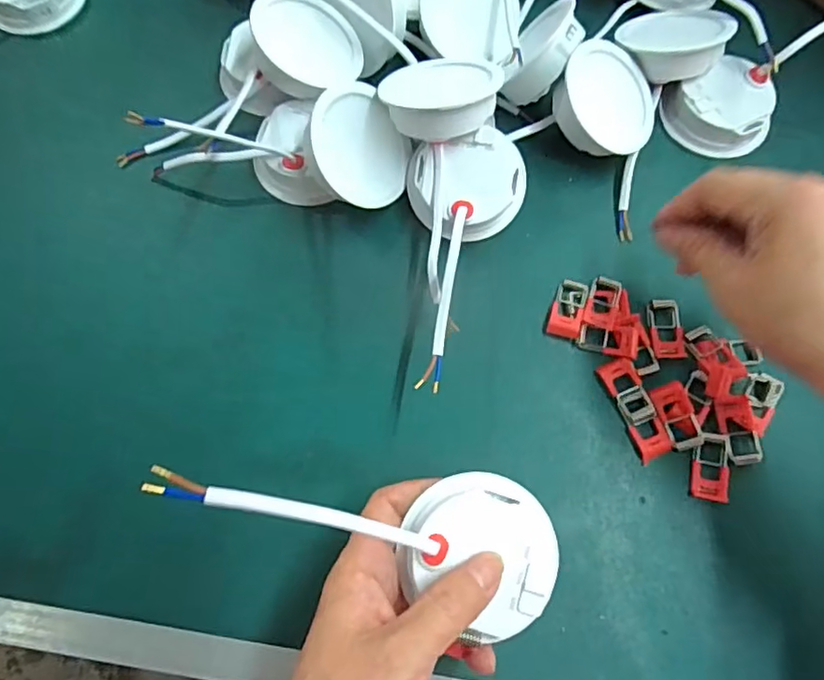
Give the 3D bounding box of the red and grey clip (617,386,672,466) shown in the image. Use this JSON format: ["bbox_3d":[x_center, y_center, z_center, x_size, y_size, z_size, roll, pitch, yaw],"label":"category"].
[{"bbox_3d":[0.130,0.046,0.332,0.020,0.004,0.039,-23,74,-7],"label":"red and grey clip"}]

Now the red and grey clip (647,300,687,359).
[{"bbox_3d":[0.152,-0.007,0.352,0.019,0.005,0.035,-2,72,-1],"label":"red and grey clip"}]

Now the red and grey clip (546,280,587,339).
[{"bbox_3d":[0.093,-0.019,0.353,0.019,0.006,0.036,15,73,4],"label":"red and grey clip"}]

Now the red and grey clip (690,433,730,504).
[{"bbox_3d":[0.164,0.069,0.325,0.019,0.005,0.036,7,72,2],"label":"red and grey clip"}]

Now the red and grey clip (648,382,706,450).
[{"bbox_3d":[0.149,0.042,0.331,0.019,0.006,0.037,-15,73,-5],"label":"red and grey clip"}]

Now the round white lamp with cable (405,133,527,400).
[{"bbox_3d":[0.036,-0.047,0.343,0.070,0.045,0.155,-3,72,-1],"label":"round white lamp with cable"}]

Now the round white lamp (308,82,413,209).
[{"bbox_3d":[-0.036,-0.113,0.357,0.058,0.021,0.070,-49,122,-24],"label":"round white lamp"}]

